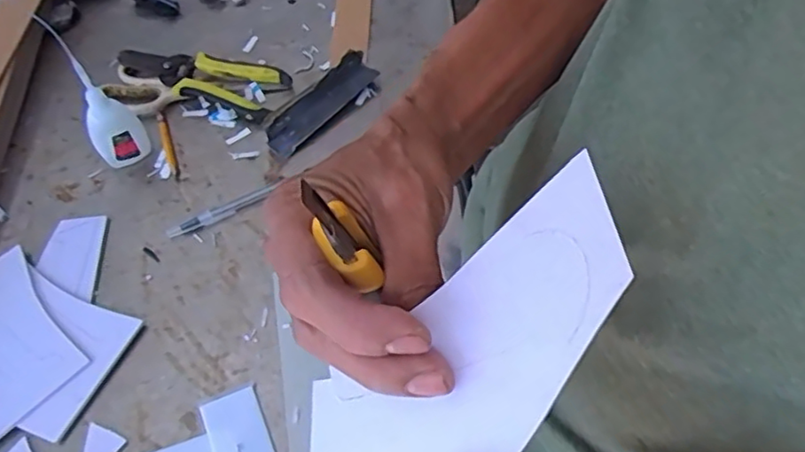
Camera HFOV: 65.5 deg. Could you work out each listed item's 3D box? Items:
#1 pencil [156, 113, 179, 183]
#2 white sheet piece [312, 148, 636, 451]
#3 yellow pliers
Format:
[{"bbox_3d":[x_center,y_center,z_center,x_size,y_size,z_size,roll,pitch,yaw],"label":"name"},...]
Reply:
[{"bbox_3d":[-0.224,-0.078,0.597,0.009,0.006,0.088,-21,59,-12],"label":"pencil"},{"bbox_3d":[0.017,0.054,0.220,0.062,0.004,0.167,40,94,24],"label":"white sheet piece"},{"bbox_3d":[-0.203,-0.151,0.634,0.168,0.025,0.060,16,58,11],"label":"yellow pliers"}]

